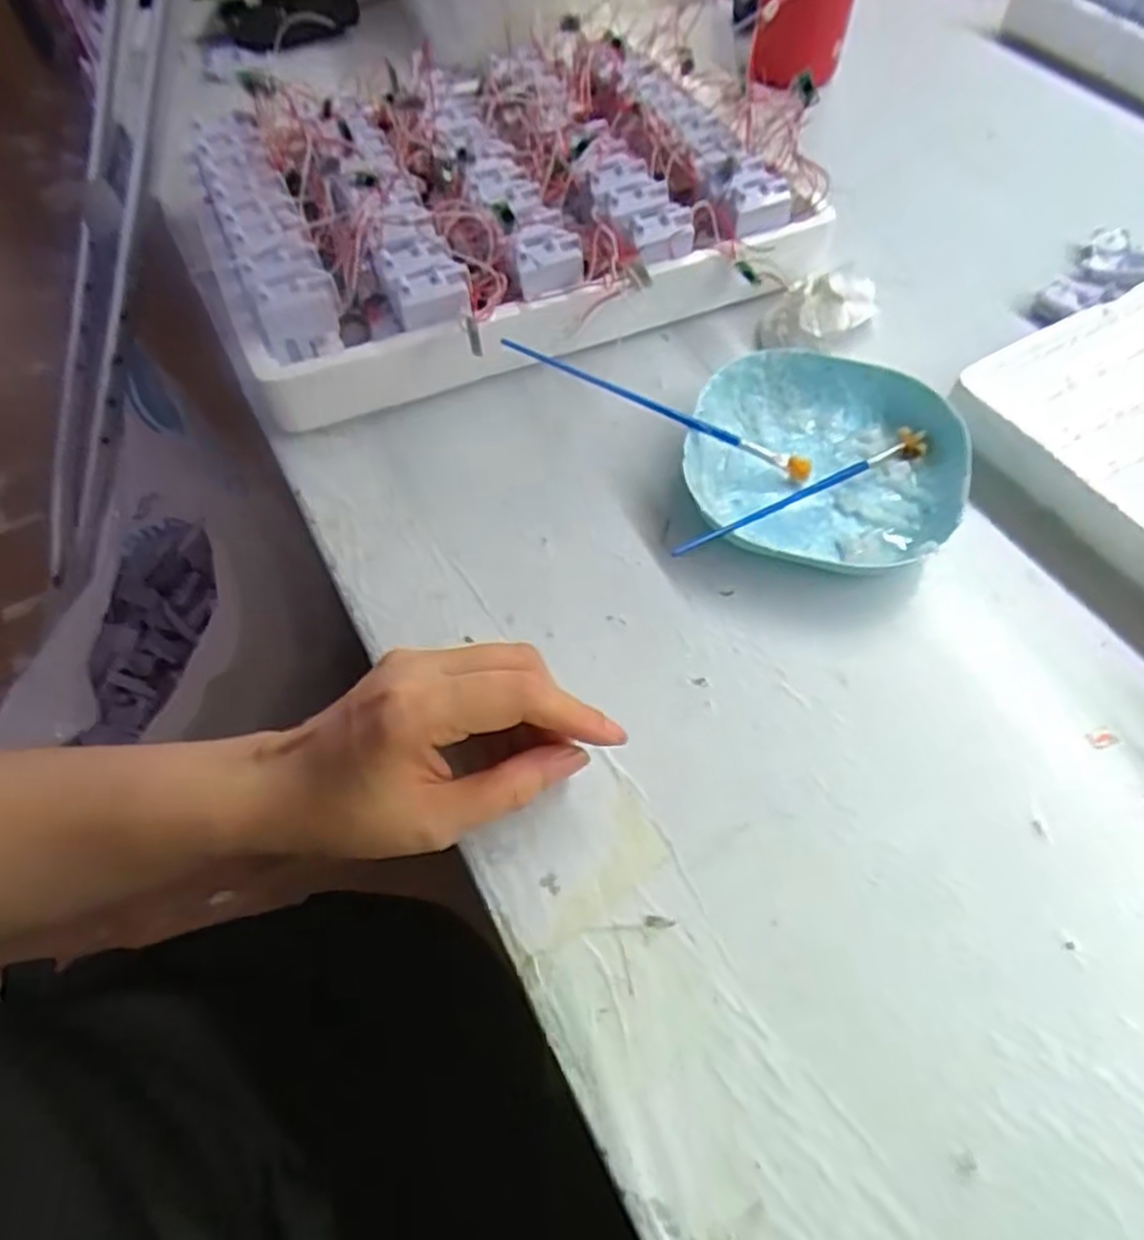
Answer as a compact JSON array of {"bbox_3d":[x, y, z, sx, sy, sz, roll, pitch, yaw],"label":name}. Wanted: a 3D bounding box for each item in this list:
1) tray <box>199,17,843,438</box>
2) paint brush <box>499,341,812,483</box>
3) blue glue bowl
[{"bbox_3d":[-0.042,-0.258,0.471,0.347,0.071,0.255,-19,59,-12],"label":"tray"},{"bbox_3d":[0.049,-0.102,0.379,0.154,0.009,0.007,20,58,-9],"label":"paint brush"},{"bbox_3d":[0.126,-0.083,0.388,0.131,0.029,0.125,0,57,0],"label":"blue glue bowl"}]

